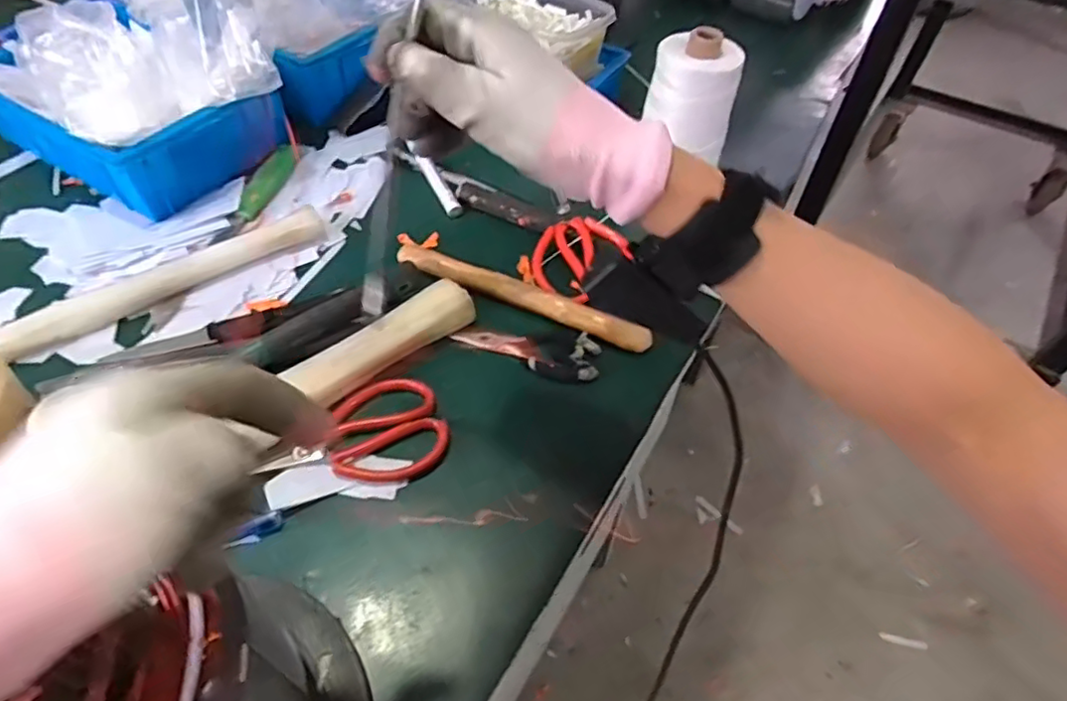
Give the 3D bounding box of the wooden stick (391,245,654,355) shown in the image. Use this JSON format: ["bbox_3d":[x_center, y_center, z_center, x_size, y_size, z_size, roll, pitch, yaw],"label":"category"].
[{"bbox_3d":[-0.015,-0.050,0.559,0.250,0.019,0.023,22,53,15],"label":"wooden stick"}]

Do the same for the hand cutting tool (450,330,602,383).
[{"bbox_3d":[-0.003,-0.006,0.537,0.123,0.015,0.048,17,52,11],"label":"hand cutting tool"}]

